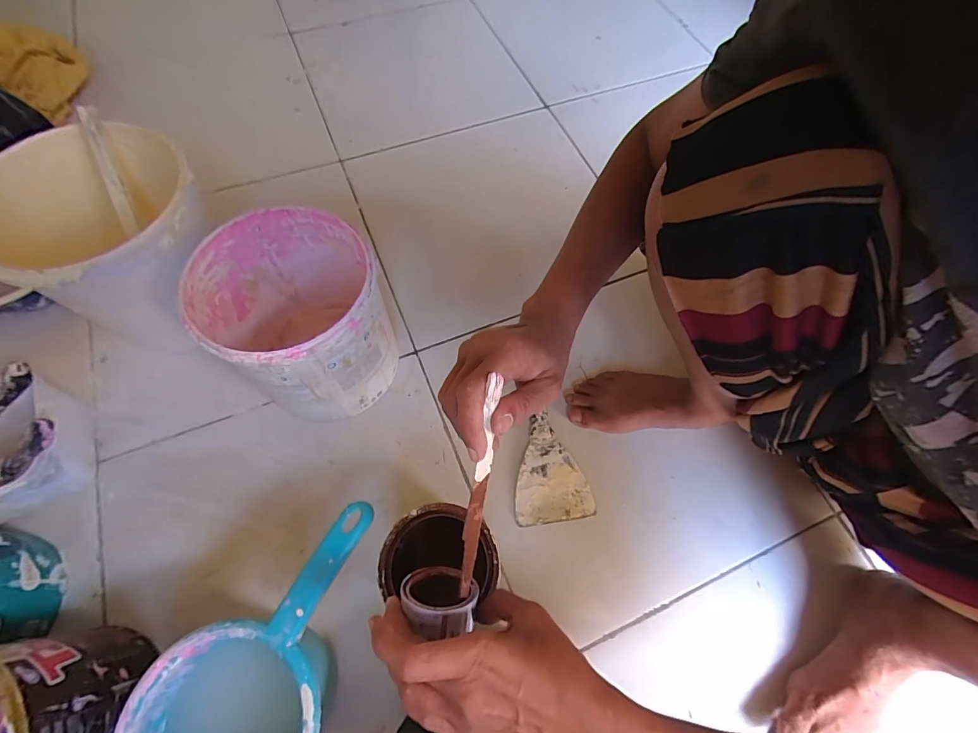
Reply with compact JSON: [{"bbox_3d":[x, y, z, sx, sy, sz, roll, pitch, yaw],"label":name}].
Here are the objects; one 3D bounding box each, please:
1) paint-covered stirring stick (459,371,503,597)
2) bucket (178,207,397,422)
[{"bbox_3d":[-0.007,0.085,0.273,0.011,0.005,0.164,8,110,1],"label":"paint-covered stirring stick"},{"bbox_3d":[-0.209,-0.050,0.489,0.172,0.189,0.178,1,66,-2],"label":"bucket"}]

